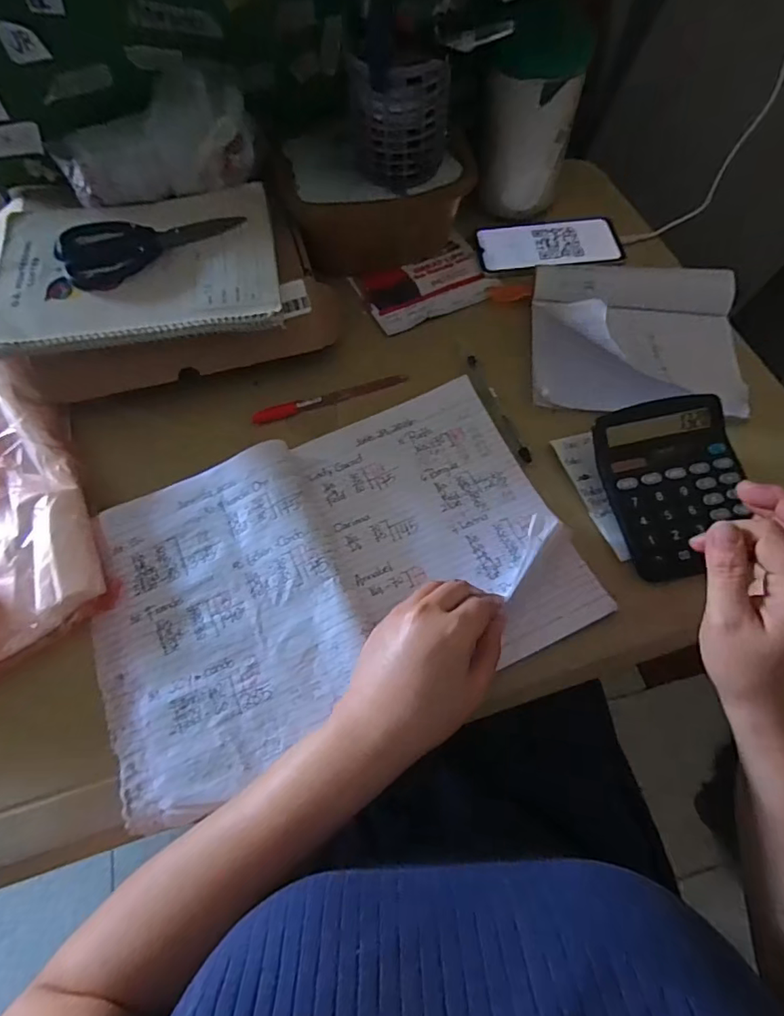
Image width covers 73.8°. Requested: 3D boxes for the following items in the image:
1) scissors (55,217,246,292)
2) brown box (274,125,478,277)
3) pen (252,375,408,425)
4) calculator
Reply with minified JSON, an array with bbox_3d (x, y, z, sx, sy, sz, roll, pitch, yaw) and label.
[{"bbox_3d":[-0.227,-0.255,0.491,0.161,0.013,0.076,-28,68,-16],"label":"scissors"},{"bbox_3d":[-0.024,-0.341,0.560,0.184,0.101,0.126,-13,65,-7],"label":"brown box"},{"bbox_3d":[-0.059,-0.106,0.502,0.150,0.006,0.012,-18,65,-11],"label":"pen"},{"bbox_3d":[0.240,-0.020,0.434,0.112,0.036,0.141,-10,64,-8],"label":"calculator"}]

